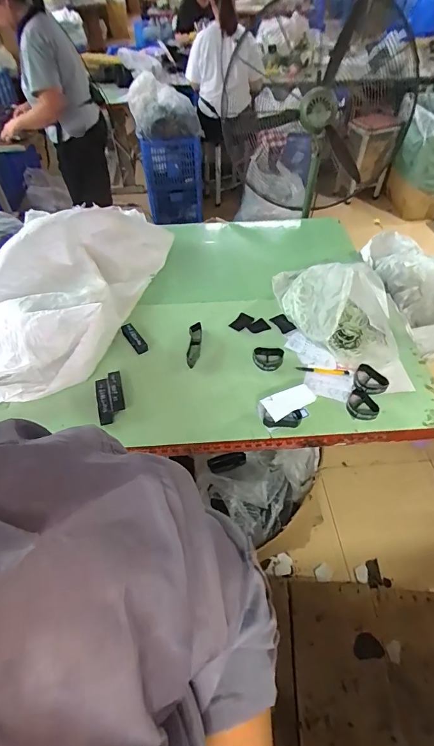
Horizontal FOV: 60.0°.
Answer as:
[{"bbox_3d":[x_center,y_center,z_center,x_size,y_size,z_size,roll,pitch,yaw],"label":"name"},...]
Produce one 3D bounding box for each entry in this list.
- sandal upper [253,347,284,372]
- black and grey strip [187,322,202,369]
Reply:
[{"bbox_3d":[0.144,-0.039,1.070,0.084,0.027,0.082,-1,50,1],"label":"sandal upper"},{"bbox_3d":[-0.067,-0.082,1.113,0.038,0.030,0.160,0,50,2],"label":"black and grey strip"}]

